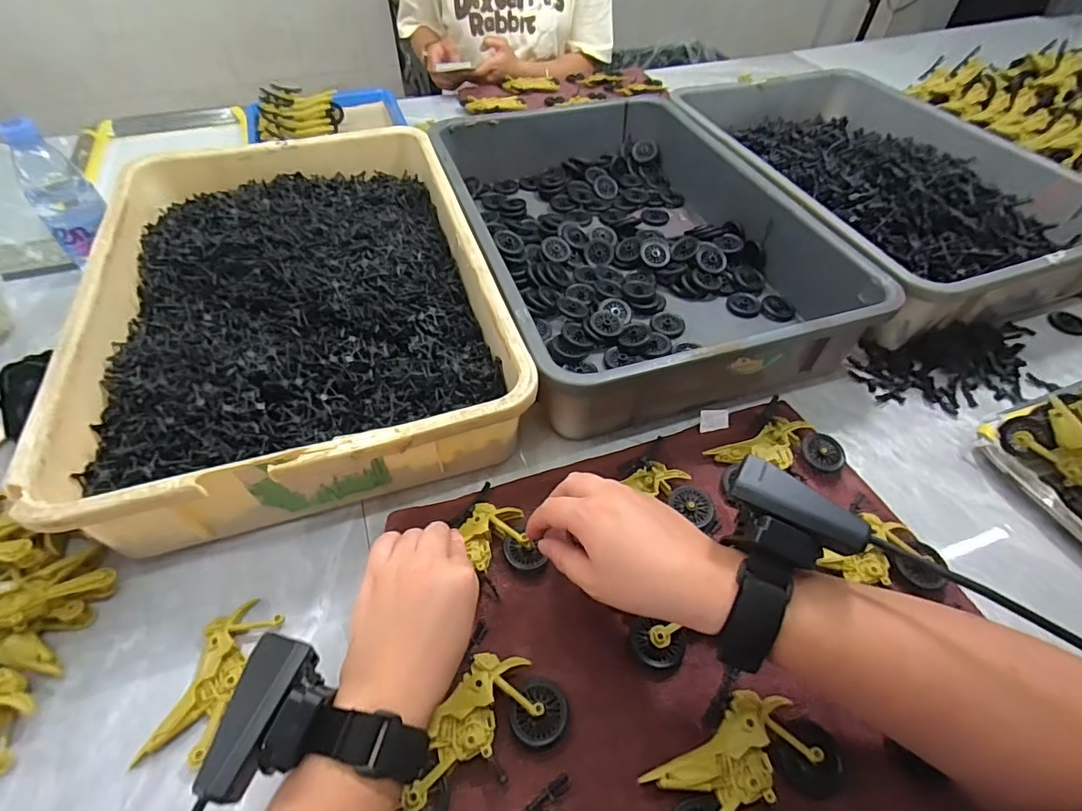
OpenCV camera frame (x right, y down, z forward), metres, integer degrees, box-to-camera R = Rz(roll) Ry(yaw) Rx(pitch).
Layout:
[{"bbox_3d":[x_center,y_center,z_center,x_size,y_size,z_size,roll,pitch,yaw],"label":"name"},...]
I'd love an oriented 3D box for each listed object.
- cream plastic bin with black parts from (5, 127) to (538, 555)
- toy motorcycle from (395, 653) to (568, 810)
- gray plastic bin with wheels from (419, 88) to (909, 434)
[{"bbox_3d":[-0.243,-0.123,0.538,0.350,0.094,0.517,-15,52,-11],"label":"cream plastic bin with black parts"},{"bbox_3d":[-0.042,0.202,0.321,0.111,0.022,0.061,-28,56,-20],"label":"toy motorcycle"},{"bbox_3d":[0.093,-0.216,0.619,0.355,0.089,0.513,-16,52,-12],"label":"gray plastic bin with wheels"}]

